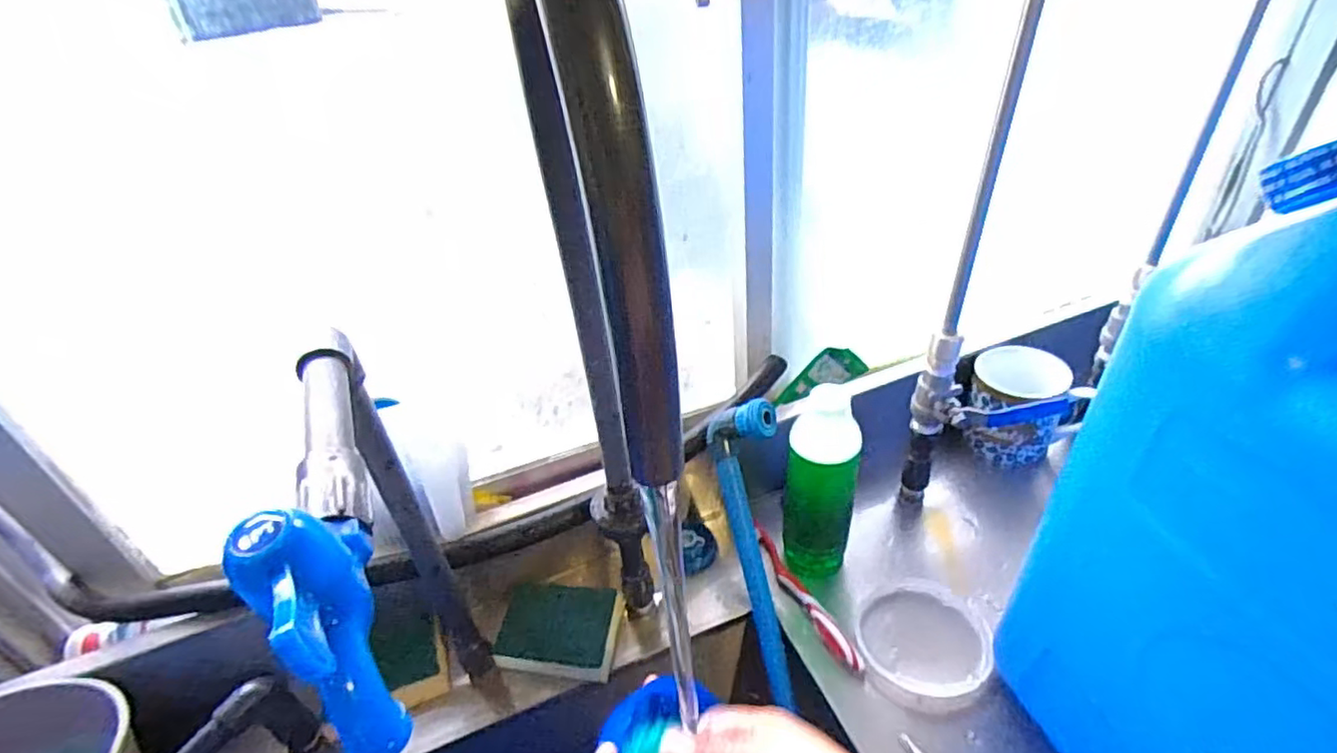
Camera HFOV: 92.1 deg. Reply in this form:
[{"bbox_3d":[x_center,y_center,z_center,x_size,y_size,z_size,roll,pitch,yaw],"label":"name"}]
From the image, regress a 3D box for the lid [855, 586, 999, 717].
[{"bbox_3d":[0.216,0.223,0.547,0.102,0.012,0.115,5,38,15],"label":"lid"}]

